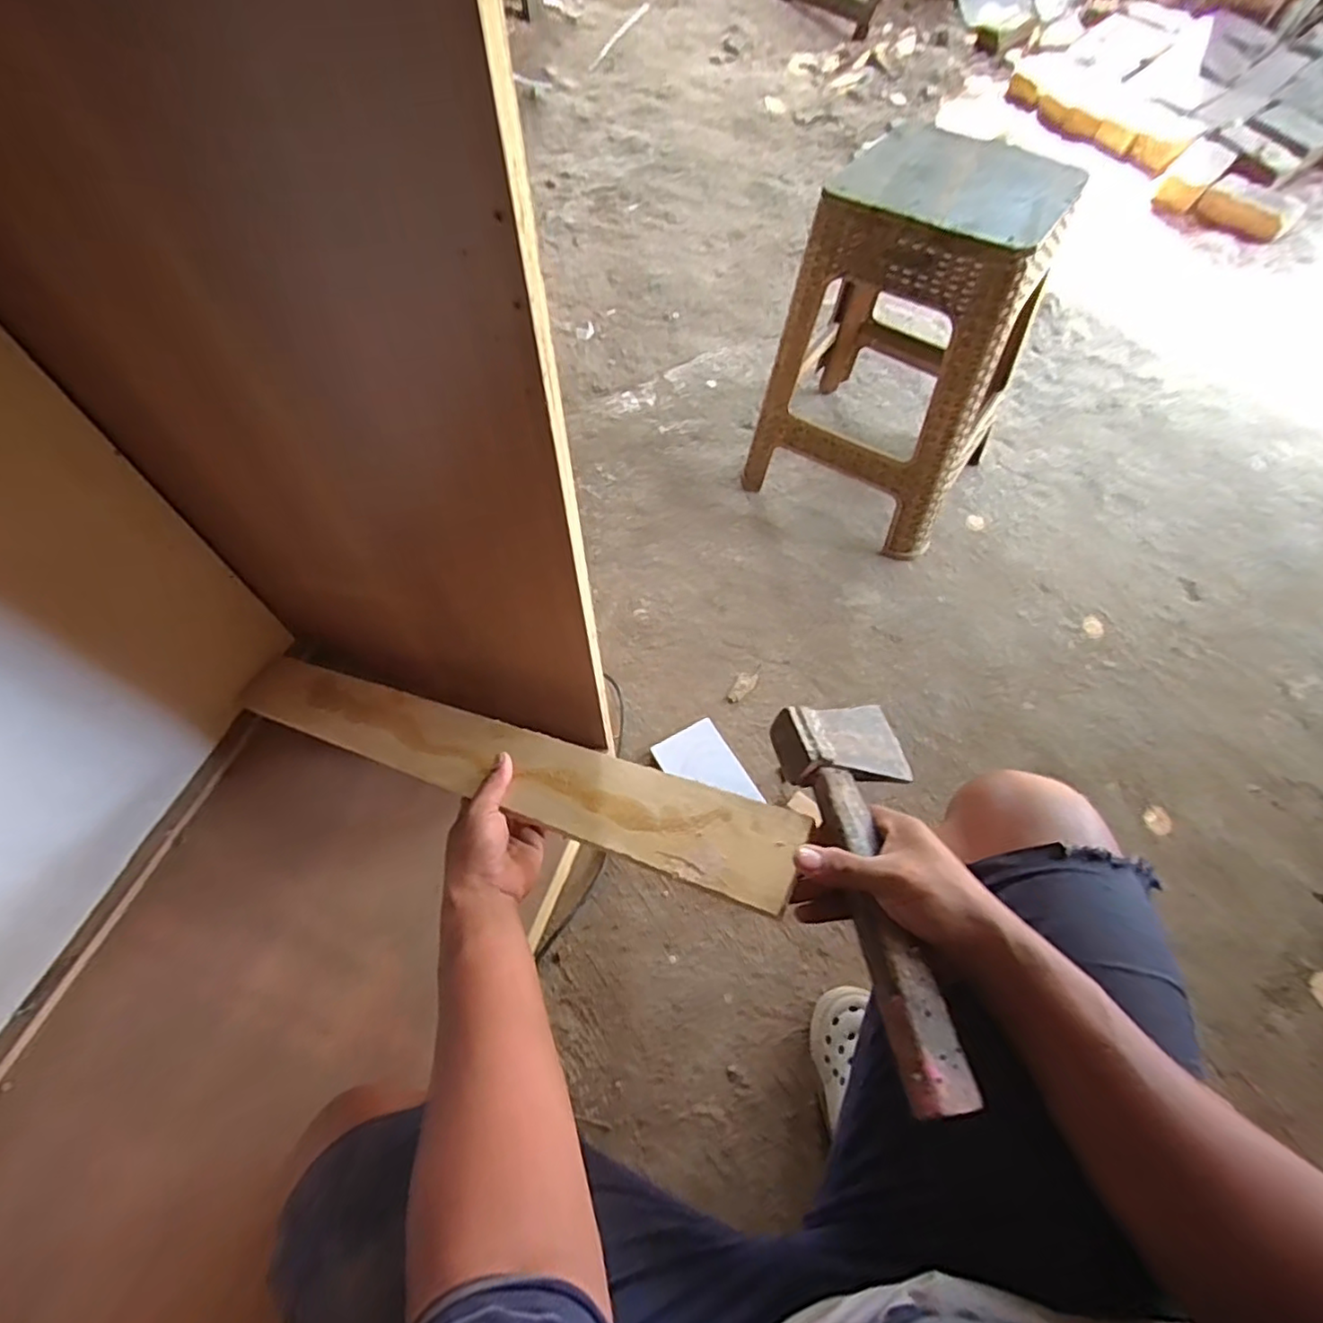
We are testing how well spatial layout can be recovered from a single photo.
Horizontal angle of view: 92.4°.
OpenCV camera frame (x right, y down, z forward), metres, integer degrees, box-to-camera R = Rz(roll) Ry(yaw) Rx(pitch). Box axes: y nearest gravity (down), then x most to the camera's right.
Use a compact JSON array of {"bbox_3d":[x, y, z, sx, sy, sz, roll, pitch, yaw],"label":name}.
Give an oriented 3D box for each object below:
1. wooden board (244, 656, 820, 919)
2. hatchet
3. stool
[{"bbox_3d":[-0.193,0.089,0.631,0.678,0.016,0.082,12,59,28],"label":"wooden board"},{"bbox_3d":[0.163,0.148,0.454,0.107,0.042,0.283,-5,51,-5],"label":"hatchet"},{"bbox_3d":[0.388,-0.475,1.003,0.331,0.484,0.307,33,65,14],"label":"stool"}]

